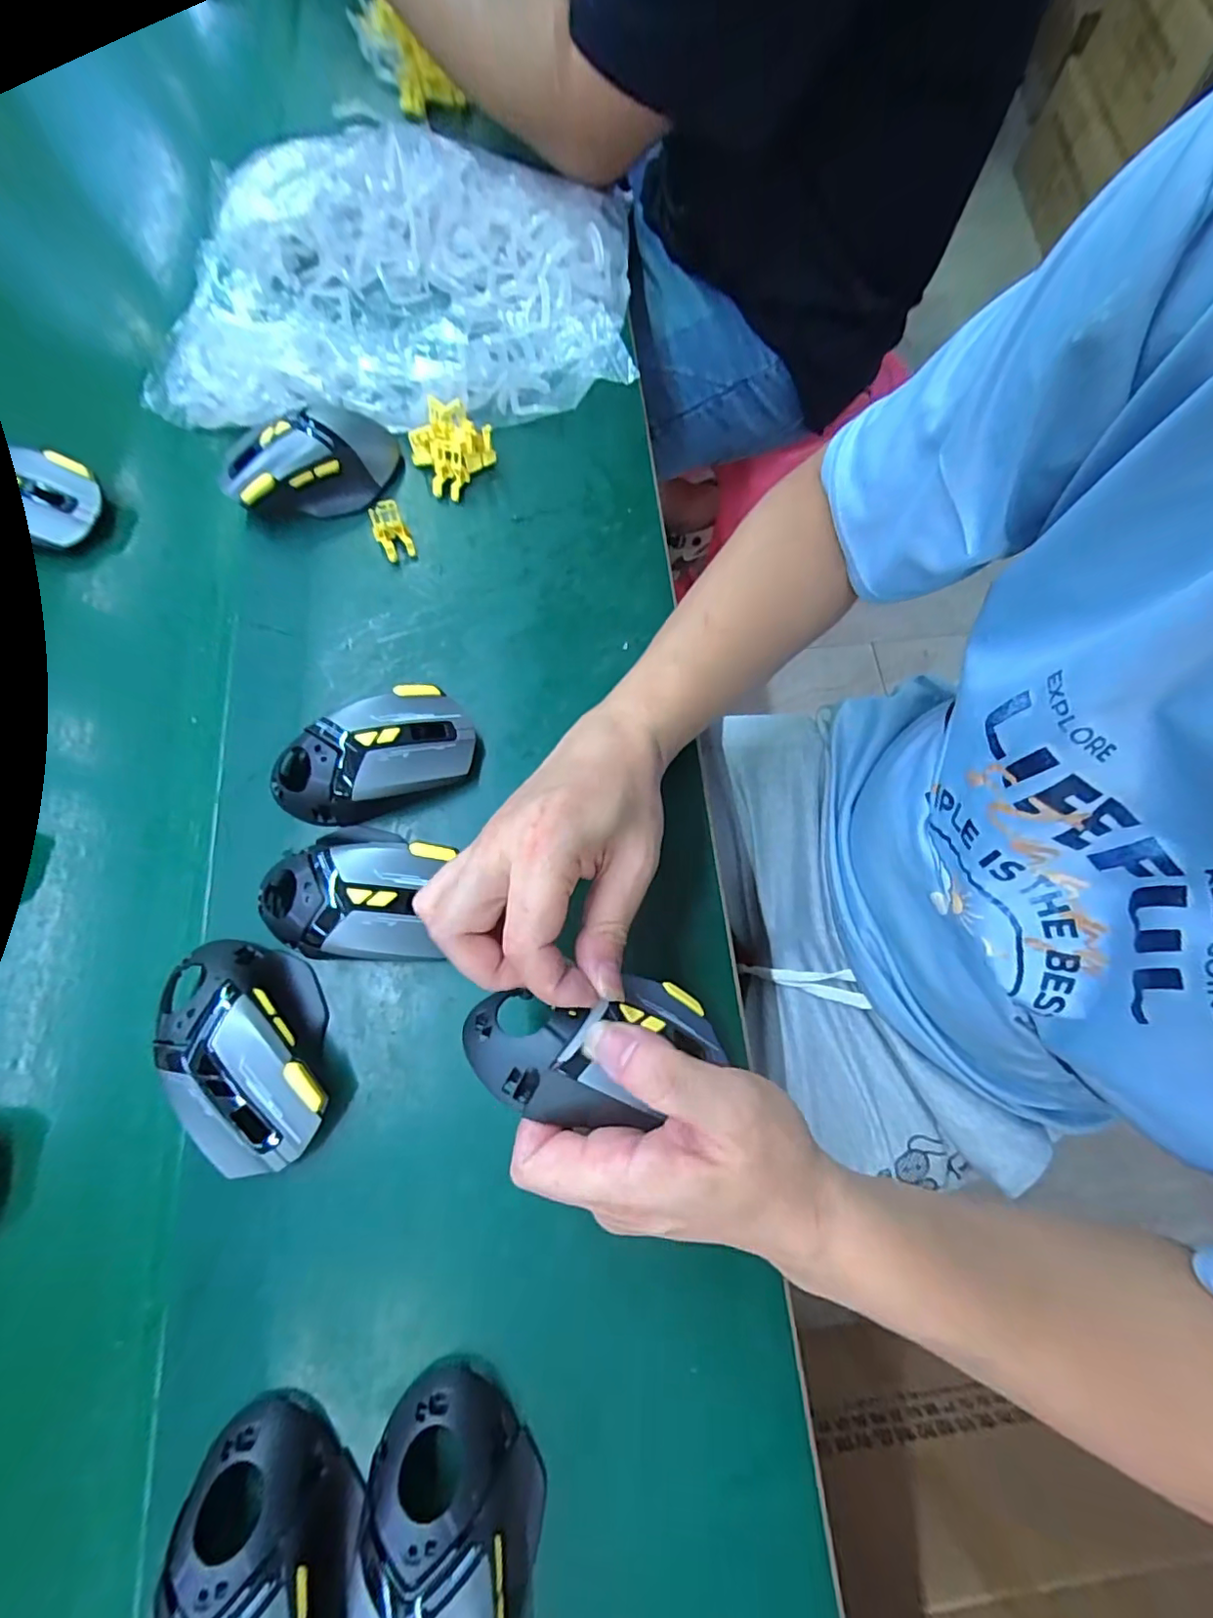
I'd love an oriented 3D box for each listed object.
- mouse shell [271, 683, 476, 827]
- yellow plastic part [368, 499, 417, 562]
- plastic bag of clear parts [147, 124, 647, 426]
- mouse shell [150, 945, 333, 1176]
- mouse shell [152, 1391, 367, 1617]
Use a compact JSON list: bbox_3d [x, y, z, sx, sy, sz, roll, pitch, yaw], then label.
[{"bbox_3d":[-0.141,-0.034,0.340,0.121,0.039,0.076,-26,75,-9],"label":"mouse shell"},{"bbox_3d":[-0.150,-0.192,0.396,0.022,0.025,0.027,-24,74,-9],"label":"yellow plastic part"},{"bbox_3d":[-0.164,-0.438,0.463,0.352,0.054,0.297,1,72,-1],"label":"plastic bag of clear parts"},{"bbox_3d":[-0.183,0.121,0.295,0.068,0.047,0.120,-27,75,-10],"label":"mouse shell"},{"bbox_3d":[-0.140,0.318,0.228,0.067,0.040,0.111,0,72,-2],"label":"mouse shell"}]

